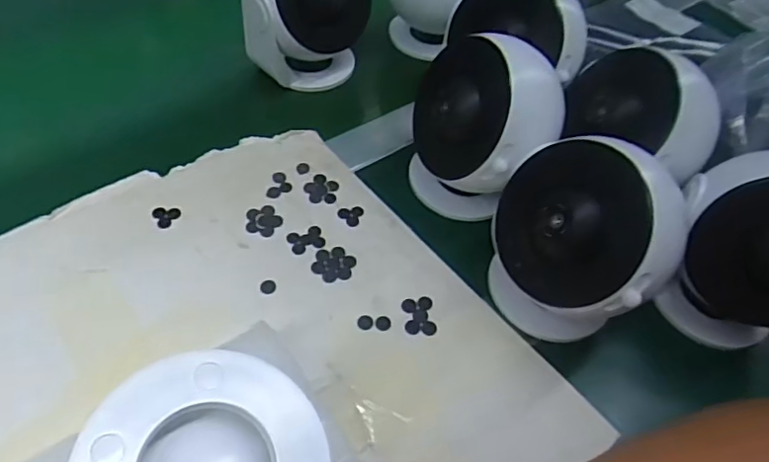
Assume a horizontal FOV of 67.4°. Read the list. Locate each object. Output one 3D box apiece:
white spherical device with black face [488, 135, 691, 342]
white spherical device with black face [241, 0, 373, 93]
[{"bbox_3d":[0.120,0.008,0.355,0.086,0.118,0.106,-23,58,-25],"label":"white spherical device with black face"},{"bbox_3d":[-0.065,-0.208,0.510,0.103,0.118,0.109,5,51,-5],"label":"white spherical device with black face"}]

